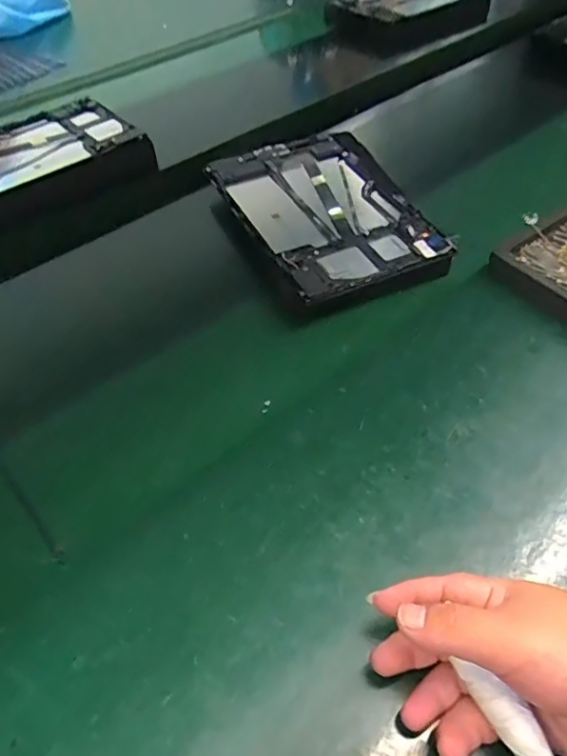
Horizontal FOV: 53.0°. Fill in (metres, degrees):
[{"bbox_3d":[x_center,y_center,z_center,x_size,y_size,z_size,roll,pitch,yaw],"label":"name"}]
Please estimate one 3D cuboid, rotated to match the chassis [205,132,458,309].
[{"bbox_3d":[0.045,-0.165,0.572,0.171,0.036,0.266,-19,51,-19],"label":"chassis"}]

